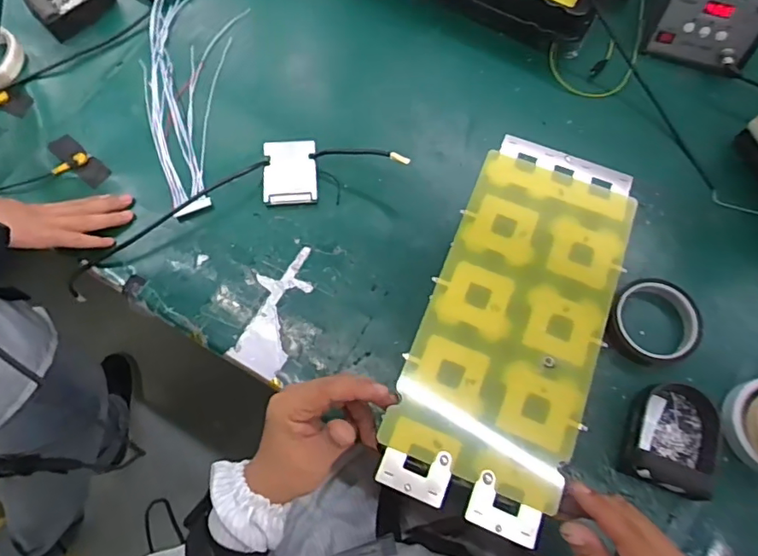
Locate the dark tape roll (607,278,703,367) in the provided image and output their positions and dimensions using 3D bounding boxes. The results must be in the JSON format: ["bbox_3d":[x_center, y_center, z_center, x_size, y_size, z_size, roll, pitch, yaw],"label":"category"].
[{"bbox_3d":[0.299,0.044,0.582,0.090,0.035,0.097,0,70,0],"label":"dark tape roll"}]

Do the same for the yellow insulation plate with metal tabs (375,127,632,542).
[{"bbox_3d":[0.113,0.029,0.433,0.137,0.007,0.315,21,71,8],"label":"yellow insulation plate with metal tabs"}]

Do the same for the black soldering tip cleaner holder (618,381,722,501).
[{"bbox_3d":[0.298,0.159,0.540,0.085,0.032,0.108,24,72,9],"label":"black soldering tip cleaner holder"}]

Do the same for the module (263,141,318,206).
[{"bbox_3d":[-0.106,-0.127,0.641,0.063,0.009,0.082,-4,70,-1],"label":"module"}]

